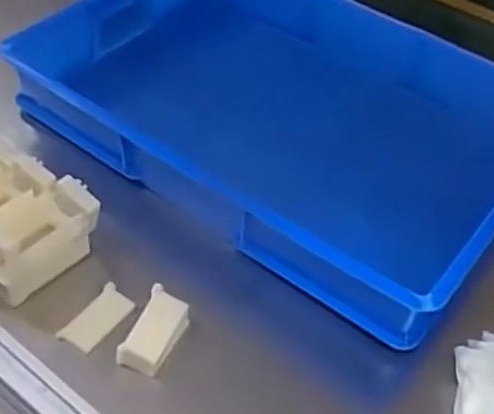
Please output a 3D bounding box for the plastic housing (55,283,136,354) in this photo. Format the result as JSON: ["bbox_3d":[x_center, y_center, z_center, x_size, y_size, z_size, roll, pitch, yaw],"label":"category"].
[{"bbox_3d":[-0.149,0.113,0.694,0.037,0.014,0.073,28,51,19],"label":"plastic housing"}]

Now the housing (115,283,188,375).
[{"bbox_3d":[-0.088,0.118,0.667,0.041,0.029,0.079,22,49,14],"label":"housing"}]

